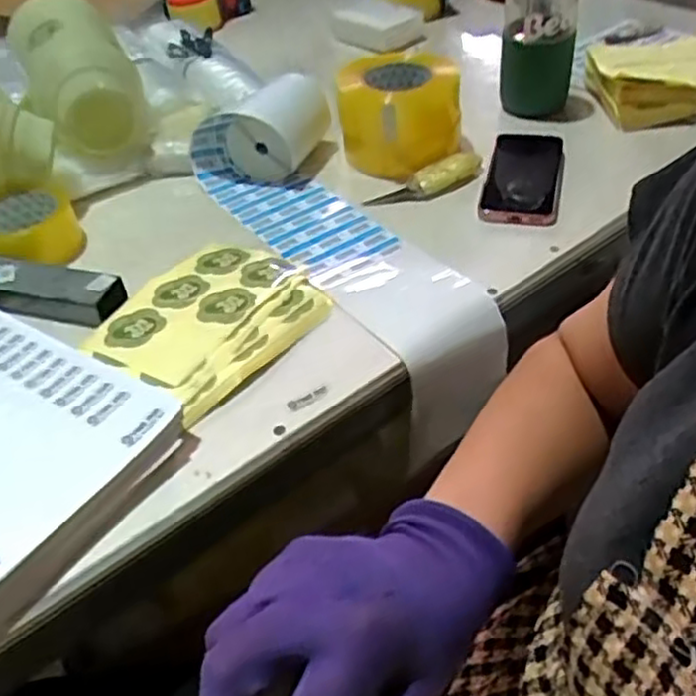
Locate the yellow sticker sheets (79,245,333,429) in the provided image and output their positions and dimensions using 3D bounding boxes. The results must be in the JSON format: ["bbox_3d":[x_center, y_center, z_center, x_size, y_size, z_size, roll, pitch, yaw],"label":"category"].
[{"bbox_3d":[-0.127,-0.033,0.660,0.174,0.020,0.195,26,51,30],"label":"yellow sticker sheets"}]

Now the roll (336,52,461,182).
[{"bbox_3d":[0.059,-0.271,0.829,0.136,0.101,0.136,-3,43,3],"label":"roll"}]

